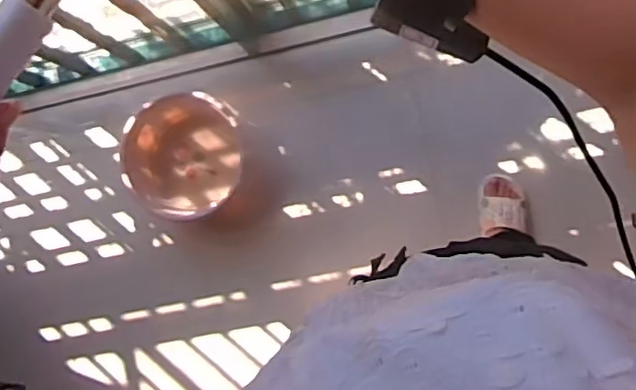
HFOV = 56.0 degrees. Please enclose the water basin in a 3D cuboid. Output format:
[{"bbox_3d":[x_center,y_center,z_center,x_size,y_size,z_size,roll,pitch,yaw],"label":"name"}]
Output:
[{"bbox_3d":[-0.332,-0.096,1.438,0.290,0.130,0.287,0,89,10],"label":"water basin"}]

